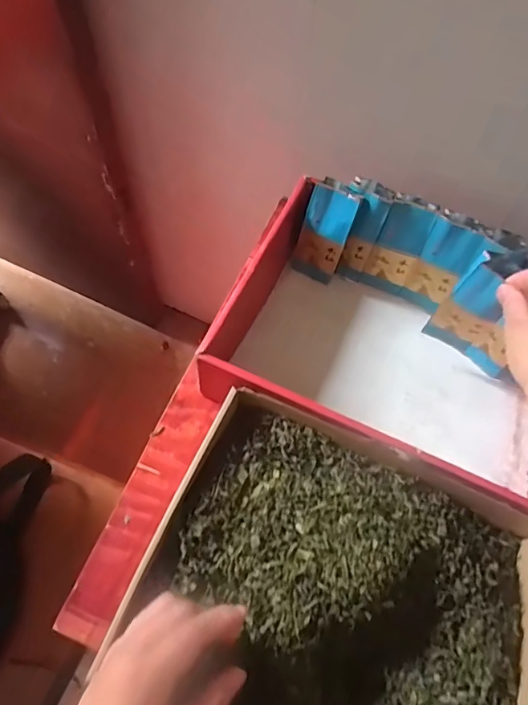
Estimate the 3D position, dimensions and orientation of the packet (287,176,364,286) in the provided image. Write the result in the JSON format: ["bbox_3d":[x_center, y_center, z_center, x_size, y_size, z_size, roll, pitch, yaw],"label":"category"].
[{"bbox_3d":[0.074,-0.144,0.602,0.057,0.129,0.023,27,46,8],"label":"packet"}]

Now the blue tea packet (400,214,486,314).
[{"bbox_3d":[0.210,-0.101,0.585,0.056,0.115,0.017,32,51,17],"label":"blue tea packet"}]

